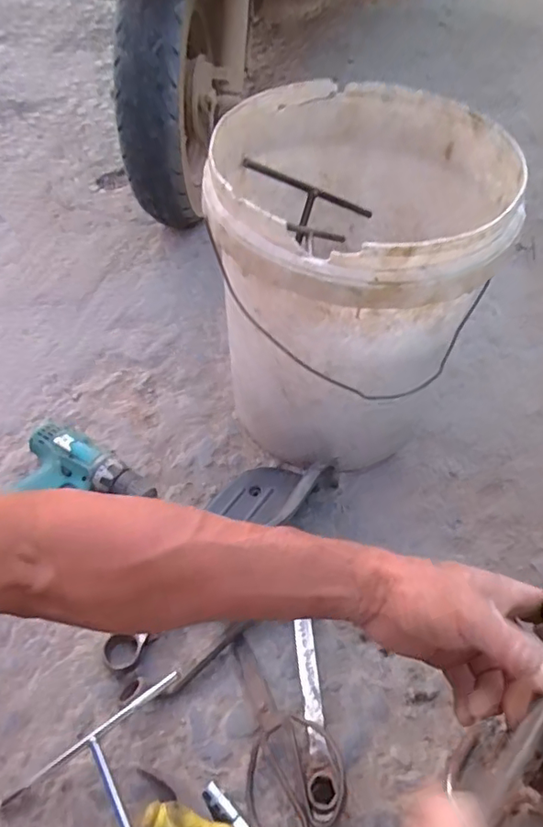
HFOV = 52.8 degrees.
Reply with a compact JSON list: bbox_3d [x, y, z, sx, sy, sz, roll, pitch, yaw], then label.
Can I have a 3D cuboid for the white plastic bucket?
[{"bbox_3d":[0.086,-0.148,0.644,0.279,0.319,0.329,3,51,2],"label":"white plastic bucket"}]

